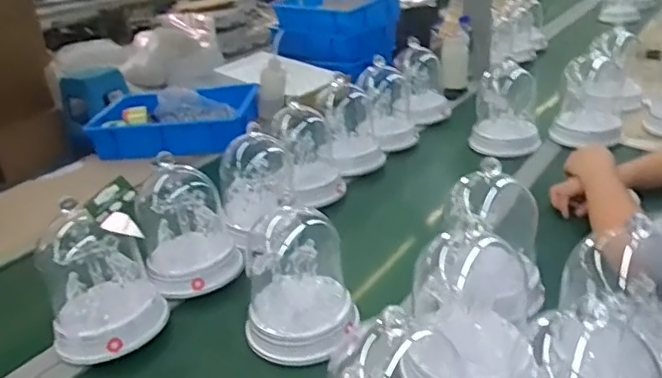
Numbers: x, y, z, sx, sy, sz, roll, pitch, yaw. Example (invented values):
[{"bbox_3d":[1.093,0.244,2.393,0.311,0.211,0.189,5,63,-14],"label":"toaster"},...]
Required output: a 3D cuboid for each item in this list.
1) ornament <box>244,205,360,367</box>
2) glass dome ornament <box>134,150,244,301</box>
[{"bbox_3d":[-0.045,0.122,0.748,0.131,0.190,0.121,-4,26,2],"label":"ornament"},{"bbox_3d":[-0.231,0.047,0.888,0.144,0.192,0.144,-16,28,-20],"label":"glass dome ornament"}]

